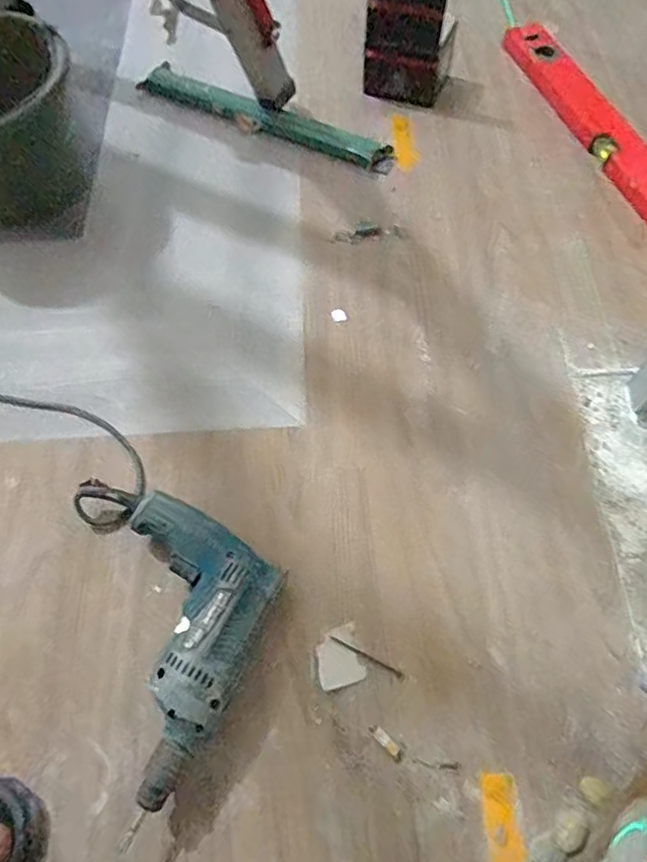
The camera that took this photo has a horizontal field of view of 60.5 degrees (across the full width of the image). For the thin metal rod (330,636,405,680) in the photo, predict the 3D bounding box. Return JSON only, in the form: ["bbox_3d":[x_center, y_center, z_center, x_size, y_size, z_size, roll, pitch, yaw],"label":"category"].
[{"bbox_3d":[0.041,0.210,0.517,0.075,0.004,0.006,26,69,14],"label":"thin metal rod"}]

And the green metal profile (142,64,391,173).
[{"bbox_3d":[-0.087,-0.474,0.835,0.422,0.025,0.065,24,68,13],"label":"green metal profile"}]

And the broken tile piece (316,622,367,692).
[{"bbox_3d":[0.014,0.211,0.515,0.041,0.004,0.050,-16,65,-5],"label":"broken tile piece"}]

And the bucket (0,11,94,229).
[{"bbox_3d":[-0.436,-0.402,0.747,0.237,0.156,0.239,-1,65,2],"label":"bucket"}]

